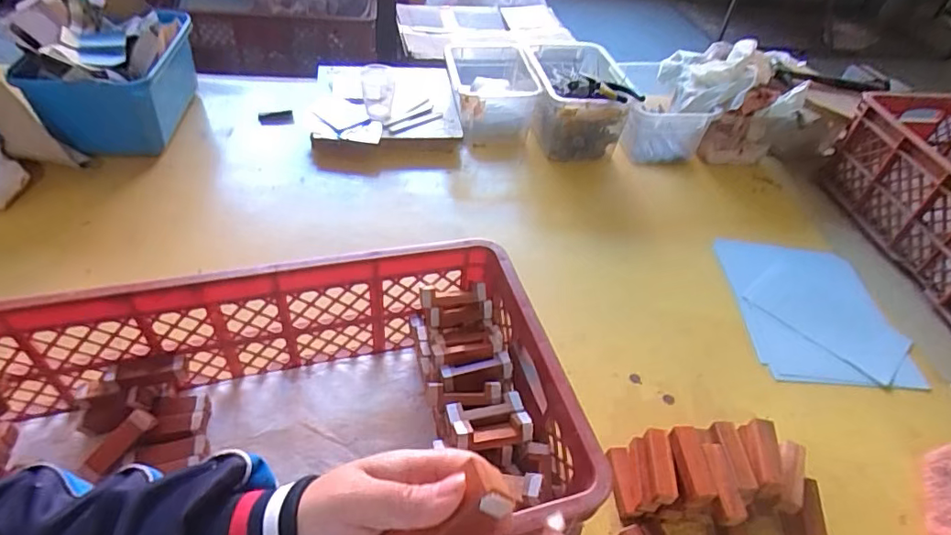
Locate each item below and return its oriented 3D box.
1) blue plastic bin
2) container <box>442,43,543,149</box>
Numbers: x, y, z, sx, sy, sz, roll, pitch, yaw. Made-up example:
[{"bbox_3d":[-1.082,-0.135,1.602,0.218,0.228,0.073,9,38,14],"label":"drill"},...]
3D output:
[{"bbox_3d":[-0.643,-0.336,0.980,0.190,0.181,0.258,1,46,-6],"label":"blue plastic bin"},{"bbox_3d":[0.035,-0.373,1.143,0.181,0.136,0.249,-1,46,-7],"label":"container"}]

